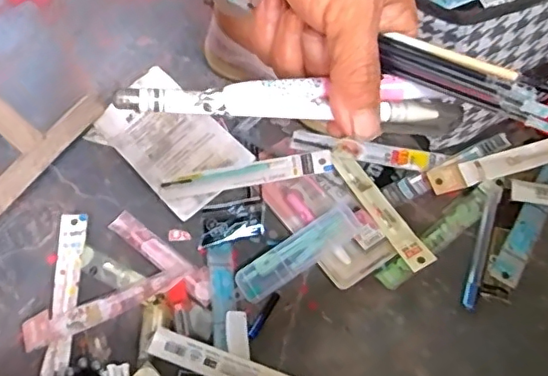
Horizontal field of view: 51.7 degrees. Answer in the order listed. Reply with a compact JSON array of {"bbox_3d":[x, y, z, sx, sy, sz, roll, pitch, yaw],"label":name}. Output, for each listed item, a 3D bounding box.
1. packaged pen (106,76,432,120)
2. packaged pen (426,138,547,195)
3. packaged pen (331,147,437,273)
[{"bbox_3d":[0.004,-0.036,0.228,0.129,0.010,0.014,-5,56,-17],"label":"packaged pen"},{"bbox_3d":[0.243,-0.028,0.573,0.177,0.010,0.027,-15,58,-6],"label":"packaged pen"},{"bbox_3d":[0.102,0.017,0.556,0.026,0.009,0.150,-26,59,-12],"label":"packaged pen"}]

